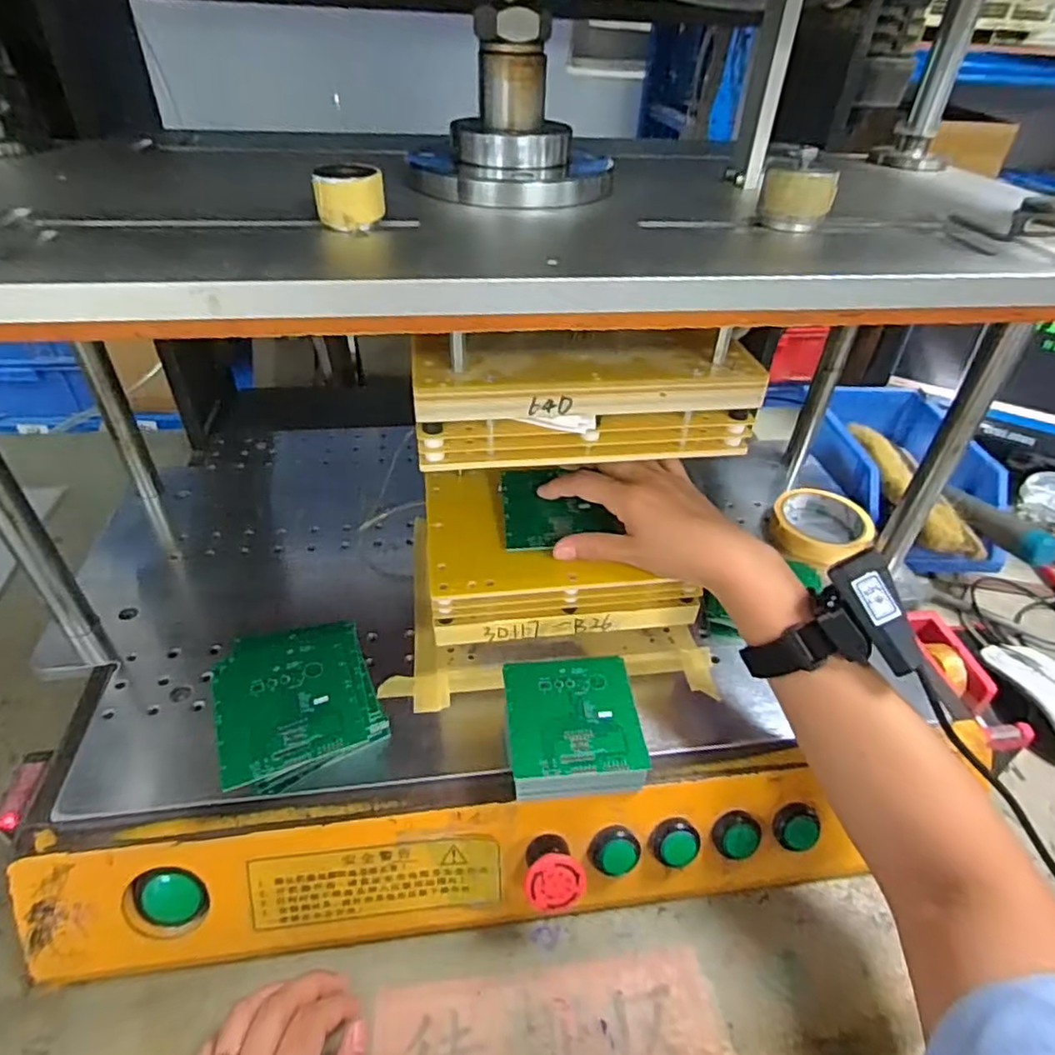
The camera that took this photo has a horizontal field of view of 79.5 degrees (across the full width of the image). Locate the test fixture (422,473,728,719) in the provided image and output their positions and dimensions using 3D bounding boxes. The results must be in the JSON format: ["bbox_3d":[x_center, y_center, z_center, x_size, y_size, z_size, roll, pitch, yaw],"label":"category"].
[{"bbox_3d":[0.018,0.039,0.499,0.228,0.093,0.163,-3,41,-7],"label":"test fixture"}]

